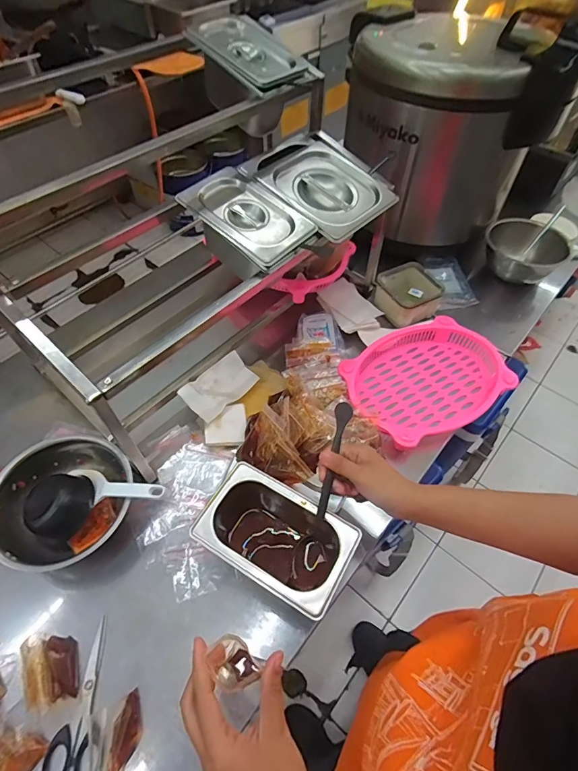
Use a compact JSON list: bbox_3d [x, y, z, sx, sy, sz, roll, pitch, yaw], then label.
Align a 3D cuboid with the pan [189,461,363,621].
[{"bbox_3d":[-0.018,0.197,0.514,0.176,0.092,0.108,26,58,17],"label":"pan"}]

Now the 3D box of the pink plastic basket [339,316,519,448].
[{"bbox_3d":[0.233,-0.012,0.706,0.285,0.048,0.194,-28,59,-20],"label":"pink plastic basket"}]

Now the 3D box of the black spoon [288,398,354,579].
[{"bbox_3d":[0.046,0.125,0.493,0.037,0.030,0.214,15,75,10],"label":"black spoon"}]

